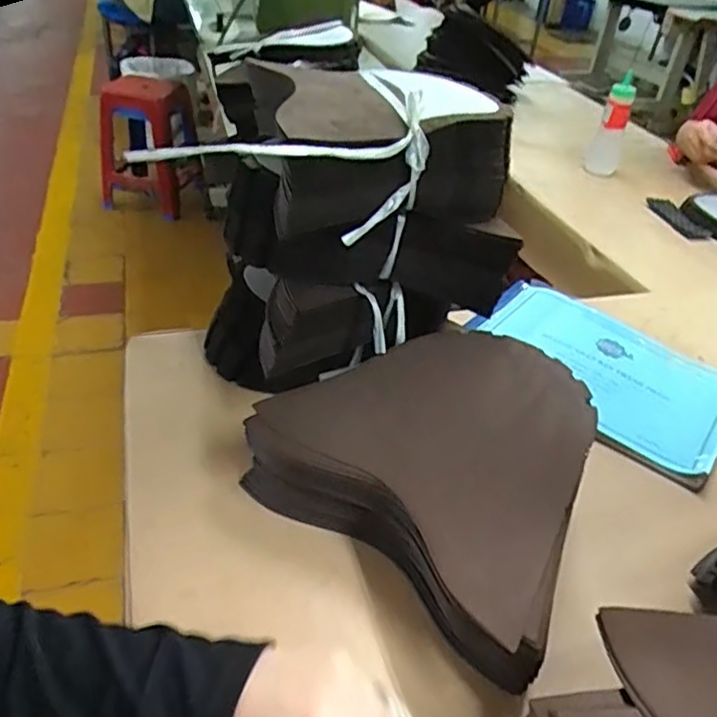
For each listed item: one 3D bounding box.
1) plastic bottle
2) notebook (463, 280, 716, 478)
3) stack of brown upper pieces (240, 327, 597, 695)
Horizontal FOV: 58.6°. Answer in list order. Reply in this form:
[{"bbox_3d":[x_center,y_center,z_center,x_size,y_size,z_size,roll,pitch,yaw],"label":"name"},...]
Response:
[{"bbox_3d":[0.503,-0.455,1.274,0.064,0.178,0.069,19,39,17],"label":"plastic bottle"},{"bbox_3d":[0.278,0.006,0.735,0.294,0.027,0.222,30,44,29],"label":"notebook"},{"bbox_3d":[0.078,0.089,0.522,0.224,0.114,0.265,-28,48,-36],"label":"stack of brown upper pieces"}]

